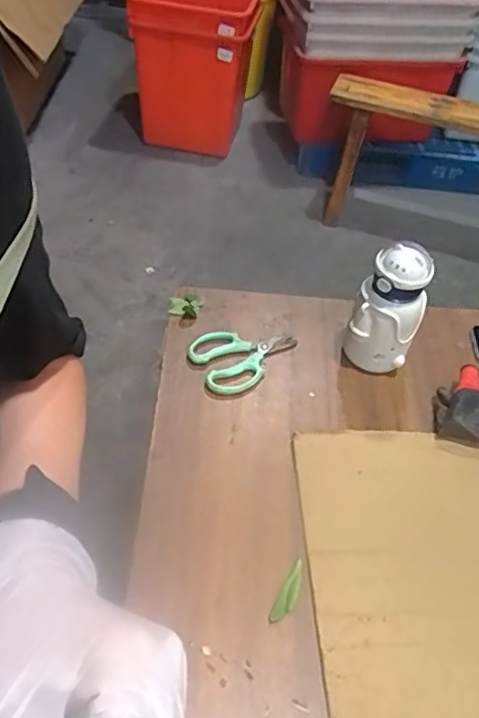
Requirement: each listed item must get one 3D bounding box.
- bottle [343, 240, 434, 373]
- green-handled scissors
[{"bbox_3d":[0.196,-0.060,0.784,0.085,0.183,0.069,25,50,16],"label":"bottle"},{"bbox_3d":[0.011,-0.008,0.829,0.147,0.016,0.104,-20,53,-23],"label":"green-handled scissors"}]

